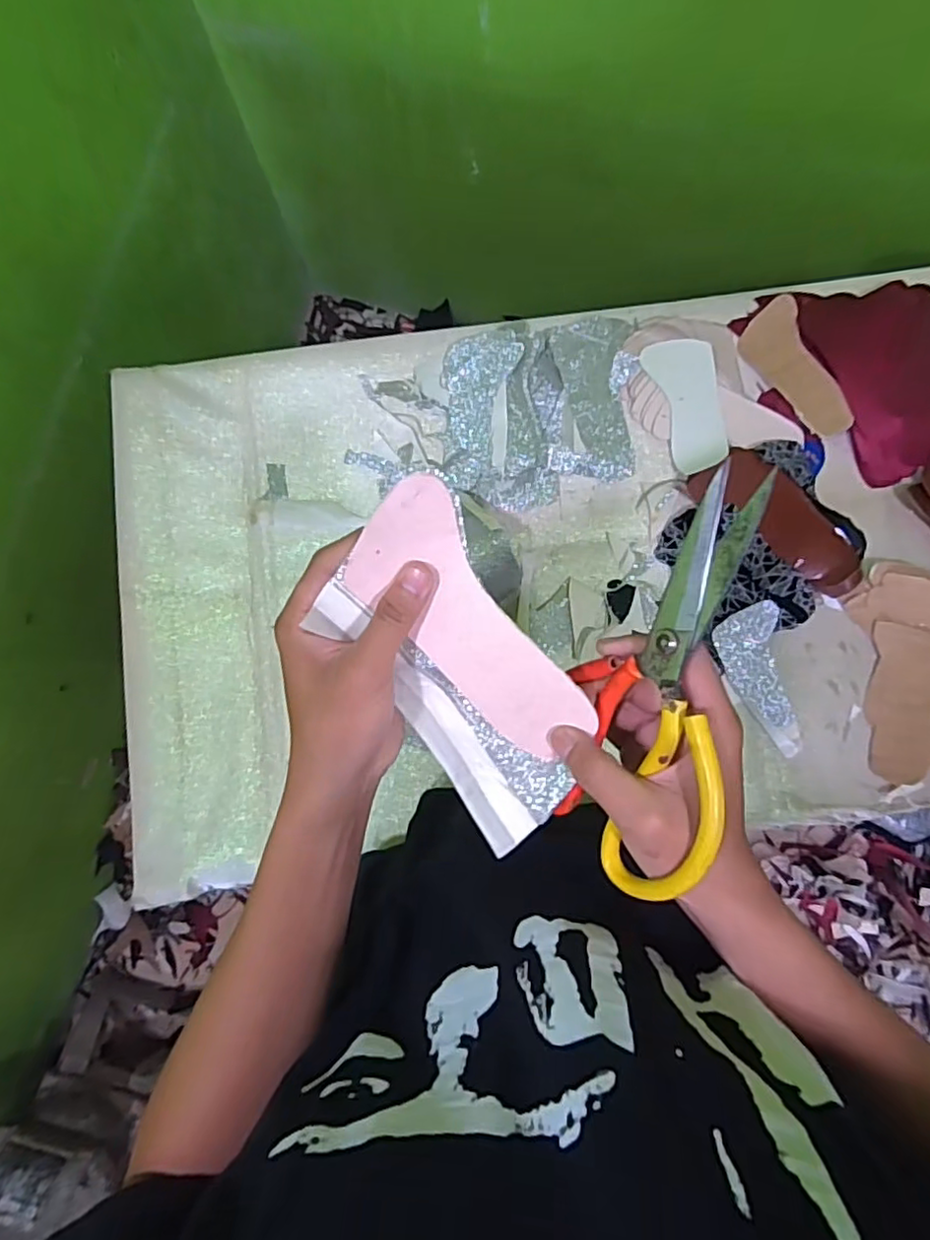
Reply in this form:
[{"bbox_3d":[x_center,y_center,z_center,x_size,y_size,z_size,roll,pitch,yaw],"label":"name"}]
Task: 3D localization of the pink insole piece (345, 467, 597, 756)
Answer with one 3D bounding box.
[{"bbox_3d":[0.001,0.007,0.317,0.066,0.013,0.155,-29,106,24],"label":"pink insole piece"}]

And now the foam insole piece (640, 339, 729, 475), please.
[{"bbox_3d":[0.253,-0.245,0.698,0.069,0.010,0.151,-18,87,25],"label":"foam insole piece"}]

